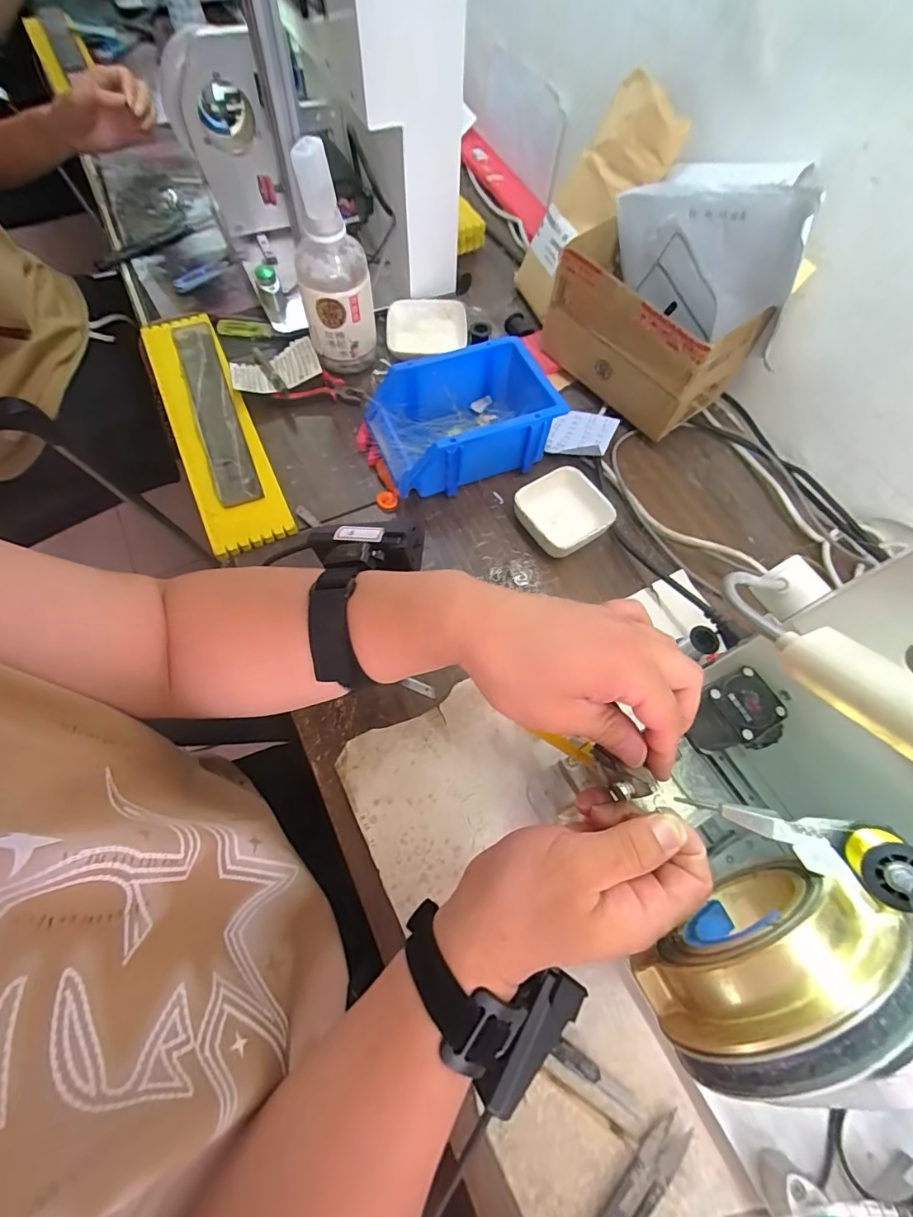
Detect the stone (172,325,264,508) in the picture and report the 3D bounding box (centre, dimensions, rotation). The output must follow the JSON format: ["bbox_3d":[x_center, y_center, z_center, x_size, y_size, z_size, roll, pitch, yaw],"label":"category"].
[{"bbox_3d":[-0.272,-0.227,0.548,0.043,0.017,0.282,-20,67,-11],"label":"stone"}]

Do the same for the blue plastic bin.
[{"bbox_3d":[0.010,-0.203,0.524,0.197,0.081,0.128,-19,67,-11],"label":"blue plastic bin"}]

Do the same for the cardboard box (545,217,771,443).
[{"bbox_3d":[0.205,-0.303,0.549,0.108,0.138,0.202,-36,71,-17],"label":"cardboard box"}]

